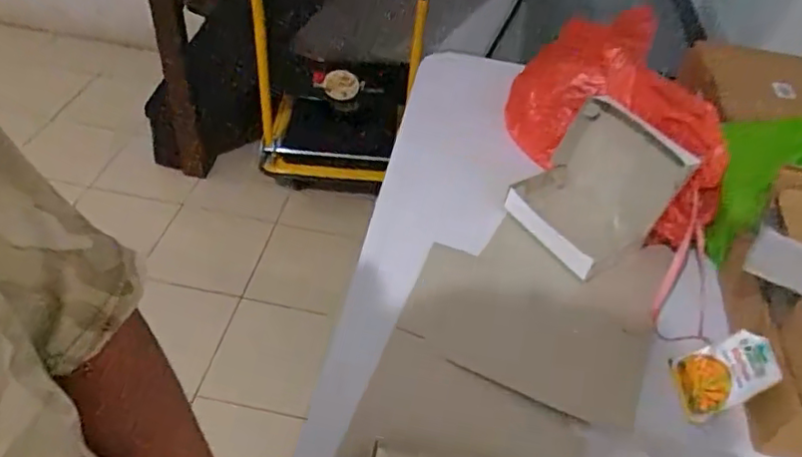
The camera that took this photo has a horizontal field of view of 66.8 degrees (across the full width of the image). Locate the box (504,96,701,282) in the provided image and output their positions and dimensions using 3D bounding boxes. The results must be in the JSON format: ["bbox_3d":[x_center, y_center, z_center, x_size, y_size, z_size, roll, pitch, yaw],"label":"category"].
[{"bbox_3d":[0.261,-0.054,0.845,0.164,0.163,0.185,-26,52,-29],"label":"box"}]

